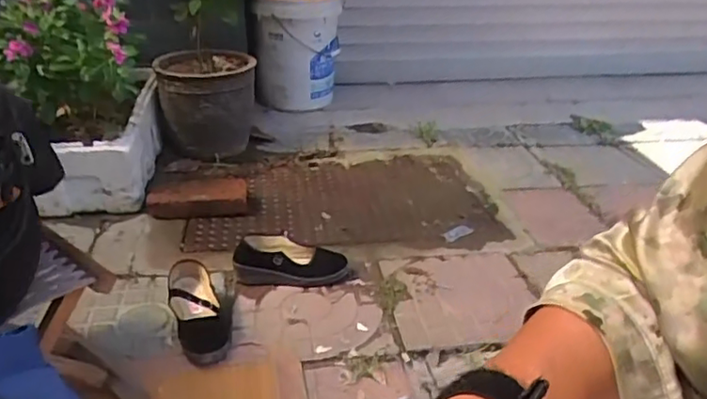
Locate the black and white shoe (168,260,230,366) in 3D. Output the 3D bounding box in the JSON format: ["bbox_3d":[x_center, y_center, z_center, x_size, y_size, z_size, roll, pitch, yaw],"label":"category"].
[{"bbox_3d":[-0.284,0.198,1.093,0.087,0.085,0.226,-10,29,-22],"label":"black and white shoe"}]

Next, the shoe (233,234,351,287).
[{"bbox_3d":[-0.126,0.126,1.250,0.234,0.082,0.090,0,27,-3],"label":"shoe"}]

